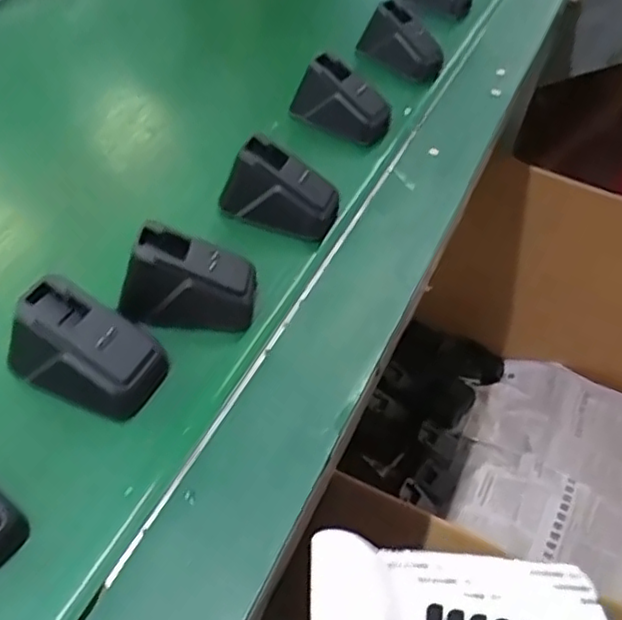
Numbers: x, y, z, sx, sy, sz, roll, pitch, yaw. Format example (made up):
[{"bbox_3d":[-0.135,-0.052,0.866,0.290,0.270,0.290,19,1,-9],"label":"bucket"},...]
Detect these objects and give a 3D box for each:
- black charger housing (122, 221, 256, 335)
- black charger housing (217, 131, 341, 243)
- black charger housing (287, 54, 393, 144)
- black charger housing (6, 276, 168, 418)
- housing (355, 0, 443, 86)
[{"bbox_3d":[-0.062,-0.017,0.339,0.064,0.042,0.033,5,48,-2],"label":"black charger housing"},{"bbox_3d":[-0.017,-0.074,0.398,0.065,0.040,0.033,21,49,12],"label":"black charger housing"},{"bbox_3d":[0.022,-0.152,0.477,0.069,0.043,0.034,23,50,14],"label":"black charger housing"},{"bbox_3d":[-0.102,0.018,0.300,0.062,0.037,0.048,22,49,13],"label":"black charger housing"},{"bbox_3d":[0.080,-0.224,0.554,0.070,0.039,0.043,30,52,19],"label":"housing"}]

